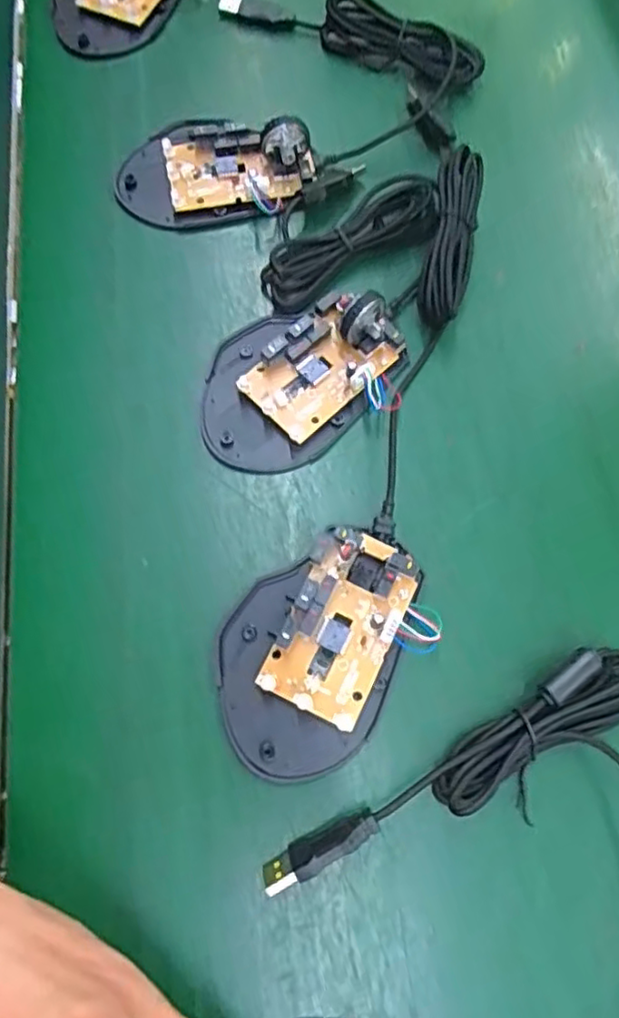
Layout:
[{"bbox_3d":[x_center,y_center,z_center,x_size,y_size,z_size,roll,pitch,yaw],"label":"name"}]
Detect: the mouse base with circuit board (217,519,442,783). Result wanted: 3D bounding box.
[{"bbox_3d":[0.006,0.056,0.275,0.073,0.017,0.110,37,75,7],"label":"mouse base with circuit board"}]

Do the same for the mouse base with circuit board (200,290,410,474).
[{"bbox_3d":[-0.005,-0.066,0.309,0.103,0.031,0.073,-29,78,-11],"label":"mouse base with circuit board"}]

